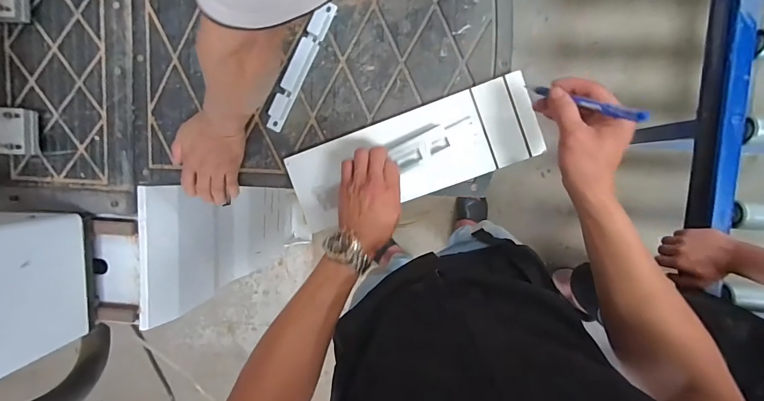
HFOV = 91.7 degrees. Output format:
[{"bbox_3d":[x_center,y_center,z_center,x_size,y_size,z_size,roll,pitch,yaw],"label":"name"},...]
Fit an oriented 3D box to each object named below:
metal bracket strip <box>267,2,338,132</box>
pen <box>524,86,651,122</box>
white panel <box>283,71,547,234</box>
[{"bbox_3d":[-0.126,-0.204,0.568,0.025,0.020,0.207,28,97,2],"label":"metal bracket strip"},{"bbox_3d":[0.217,-0.109,0.404,0.139,0.010,0.010,36,100,45],"label":"pen"},{"bbox_3d":[0.042,-0.069,0.557,0.369,0.034,0.129,-17,93,5],"label":"white panel"}]

